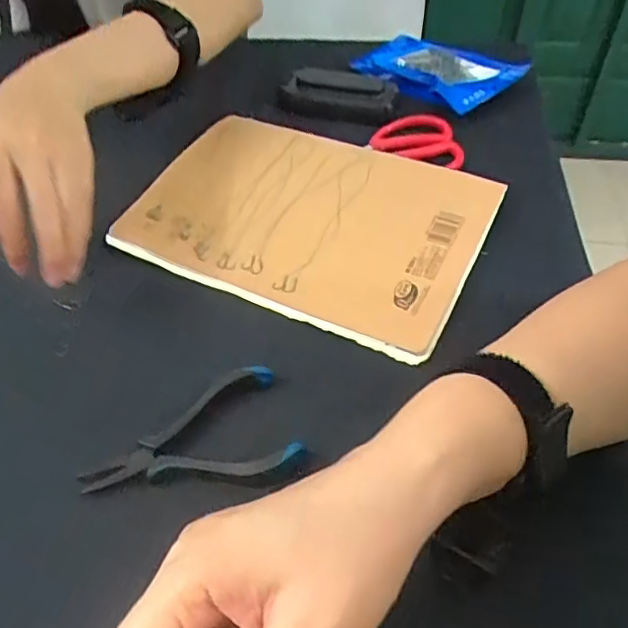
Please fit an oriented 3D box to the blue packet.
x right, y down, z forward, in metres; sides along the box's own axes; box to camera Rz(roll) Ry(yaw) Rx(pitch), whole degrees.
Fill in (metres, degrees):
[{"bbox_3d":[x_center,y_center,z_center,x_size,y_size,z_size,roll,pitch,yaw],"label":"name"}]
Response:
[{"bbox_3d":[0.125,-0.255,0.604,0.160,0.022,0.100,35,59,28],"label":"blue packet"}]

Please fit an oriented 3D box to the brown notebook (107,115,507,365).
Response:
[{"bbox_3d":[0.000,-0.079,0.460,0.253,0.012,0.188,21,57,18],"label":"brown notebook"}]

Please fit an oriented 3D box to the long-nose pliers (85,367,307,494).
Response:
[{"bbox_3d":[-0.070,0.075,0.335,0.116,0.014,0.066,-20,51,-14],"label":"long-nose pliers"}]

